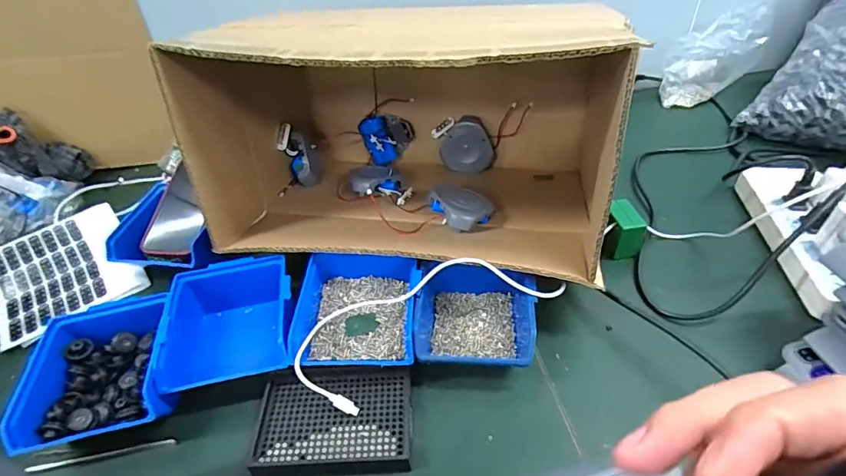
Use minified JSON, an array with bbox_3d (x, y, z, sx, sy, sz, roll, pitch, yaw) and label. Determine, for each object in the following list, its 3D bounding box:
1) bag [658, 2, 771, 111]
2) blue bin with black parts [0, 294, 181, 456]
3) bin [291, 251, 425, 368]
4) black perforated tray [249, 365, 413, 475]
[{"bbox_3d":[0.507,-0.317,0.796,0.197,0.125,0.071,-23,46,-18],"label":"bag"},{"bbox_3d":[-0.299,0.127,0.442,0.117,0.067,0.143,-13,43,-8],"label":"blue bin with black parts"},{"bbox_3d":[-0.062,0.072,0.471,0.118,0.054,0.134,0,43,6],"label":"bin"},{"bbox_3d":[-0.078,0.162,0.416,0.135,0.025,0.101,-3,43,2],"label":"black perforated tray"}]

